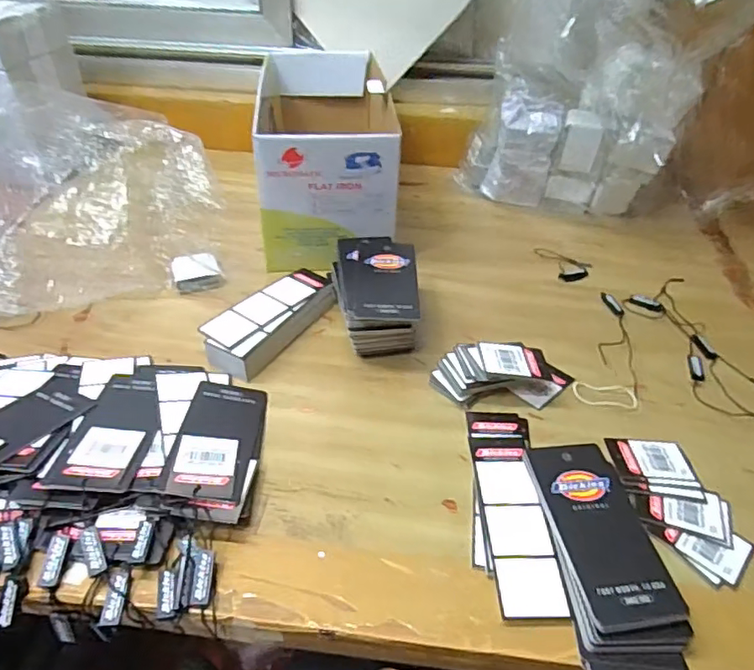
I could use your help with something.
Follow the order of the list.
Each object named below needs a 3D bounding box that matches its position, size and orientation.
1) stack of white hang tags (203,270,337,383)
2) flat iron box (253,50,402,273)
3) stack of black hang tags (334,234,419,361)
[{"bbox_3d":[-0.087,-0.012,0.472,0.050,0.029,0.125,22,43,23],"label":"stack of white hang tags"},{"bbox_3d":[-0.062,-0.194,0.613,0.123,0.131,0.281,-5,40,-8],"label":"flat iron box"},{"bbox_3d":[-0.001,-0.031,0.480,0.065,0.056,0.118,1,39,-1],"label":"stack of black hang tags"}]

